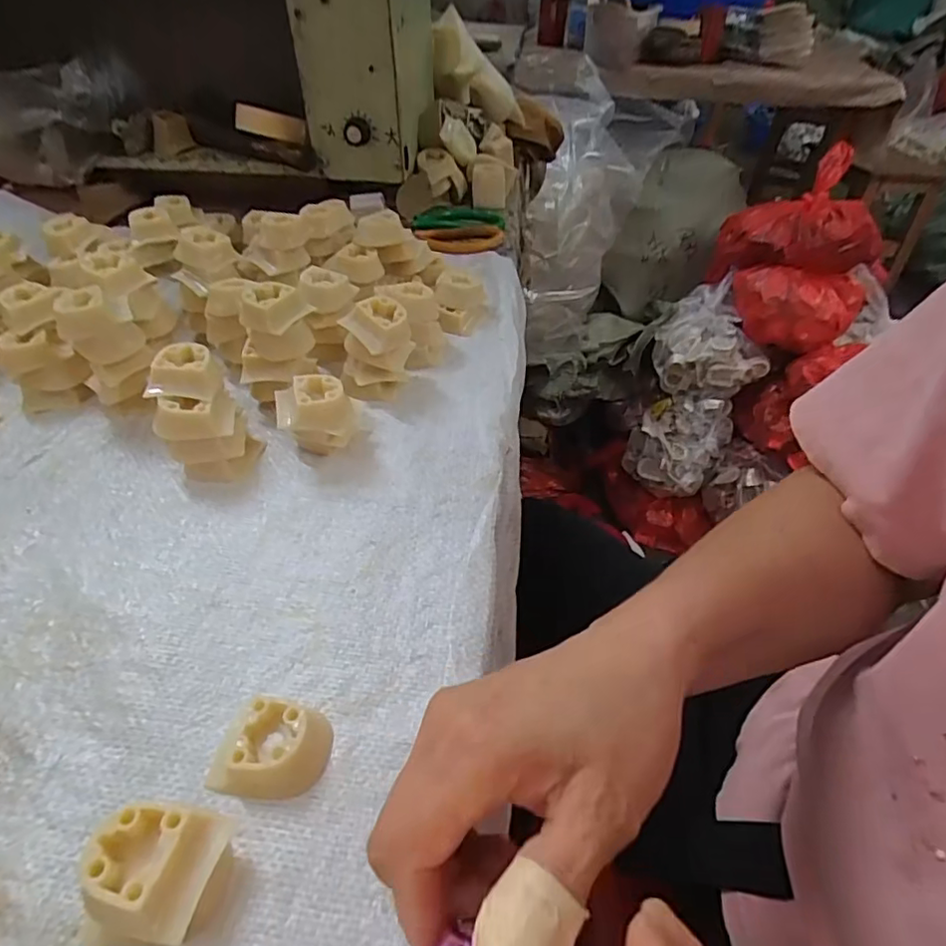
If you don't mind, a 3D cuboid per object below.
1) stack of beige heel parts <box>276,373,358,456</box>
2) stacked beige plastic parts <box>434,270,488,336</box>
[{"bbox_3d":[-0.097,-0.034,0.377,0.044,0.047,0.033,-5,44,-5],"label":"stack of beige heel parts"},{"bbox_3d":[-0.010,-0.144,0.501,0.042,0.038,0.041,1,44,2],"label":"stacked beige plastic parts"}]

